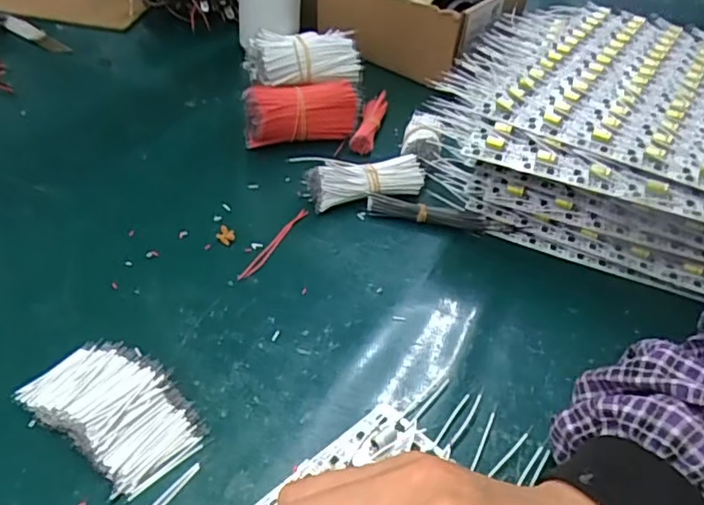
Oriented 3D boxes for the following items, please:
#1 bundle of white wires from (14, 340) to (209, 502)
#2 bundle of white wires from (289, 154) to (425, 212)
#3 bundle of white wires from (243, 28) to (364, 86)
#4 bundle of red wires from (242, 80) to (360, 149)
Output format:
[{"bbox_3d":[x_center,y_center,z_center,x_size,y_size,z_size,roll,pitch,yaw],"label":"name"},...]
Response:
[{"bbox_3d":[-0.115,0.074,0.288,0.087,0.015,0.053,30,44,25],"label":"bundle of white wires"},{"bbox_3d":[0.008,-0.055,0.460,0.098,0.032,0.038,-1,40,-10],"label":"bundle of white wires"},{"bbox_3d":[-0.041,-0.164,0.518,0.098,0.047,0.046,-5,42,-17],"label":"bundle of white wires"},{"bbox_3d":[-0.042,-0.118,0.513,0.095,0.050,0.035,-7,41,-17],"label":"bundle of red wires"}]

